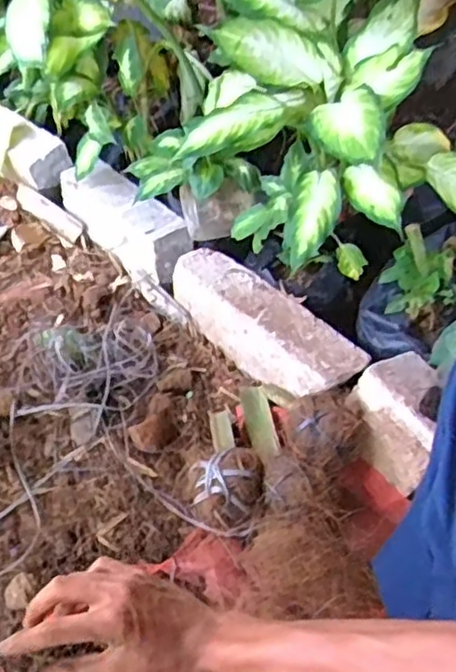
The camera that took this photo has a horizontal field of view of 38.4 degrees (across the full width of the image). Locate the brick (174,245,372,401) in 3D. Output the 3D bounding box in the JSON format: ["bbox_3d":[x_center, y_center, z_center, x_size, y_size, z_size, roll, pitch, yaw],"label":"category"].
[{"bbox_3d":[0.049,-0.004,0.942,0.076,0.132,0.302,-35,61,-28],"label":"brick"}]

